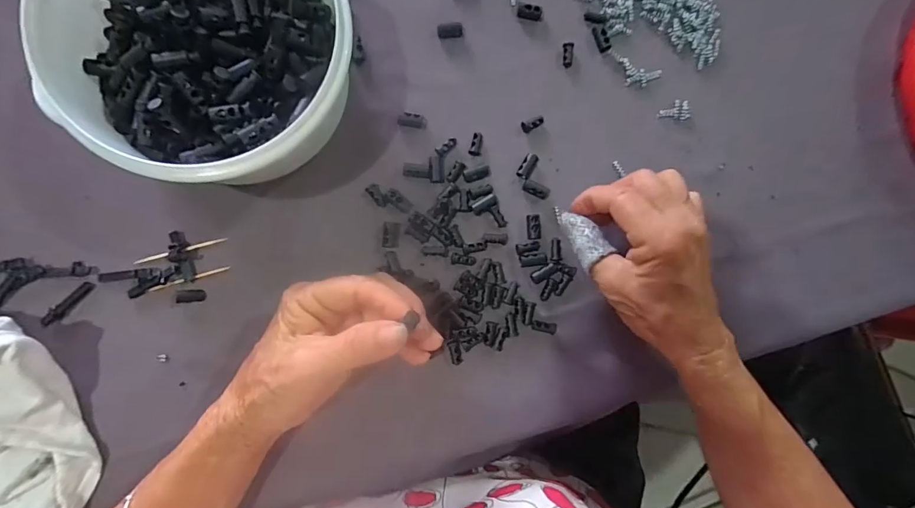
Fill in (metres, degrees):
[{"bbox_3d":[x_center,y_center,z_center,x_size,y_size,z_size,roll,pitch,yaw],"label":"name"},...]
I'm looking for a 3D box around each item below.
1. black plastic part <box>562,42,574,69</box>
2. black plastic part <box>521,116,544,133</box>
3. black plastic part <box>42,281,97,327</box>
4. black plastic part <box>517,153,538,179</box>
[{"bbox_3d":[0.084,-0.149,0.317,0.009,0.004,0.018,1,89,-5],"label":"black plastic part"},{"bbox_3d":[0.056,-0.096,0.313,0.018,0.004,0.008,-23,91,-5],"label":"black plastic part"},{"bbox_3d":[-0.258,0.033,0.280,0.009,0.004,0.038,43,85,-3],"label":"black plastic part"},{"bbox_3d":[0.052,-0.065,0.312,0.010,0.007,0.019,30,86,-4],"label":"black plastic part"}]

